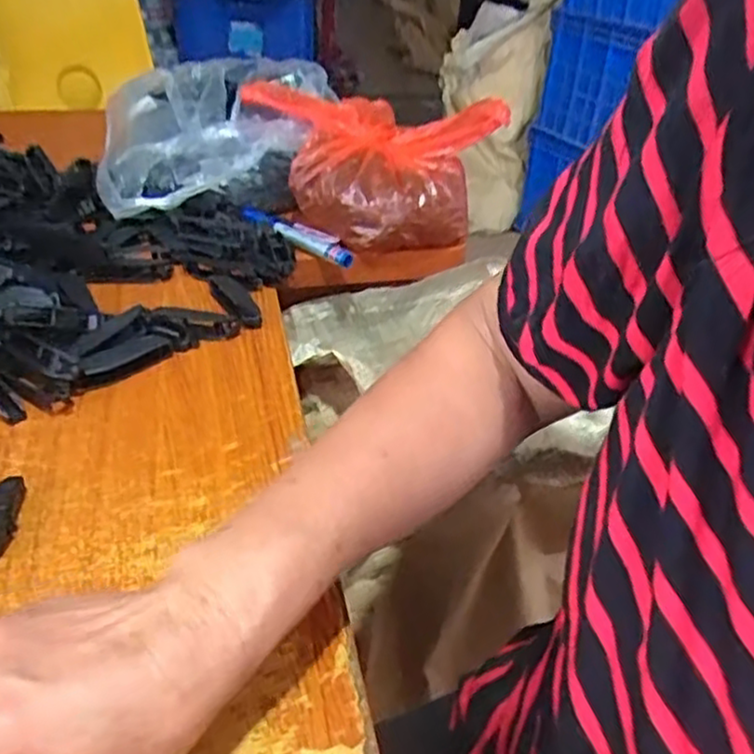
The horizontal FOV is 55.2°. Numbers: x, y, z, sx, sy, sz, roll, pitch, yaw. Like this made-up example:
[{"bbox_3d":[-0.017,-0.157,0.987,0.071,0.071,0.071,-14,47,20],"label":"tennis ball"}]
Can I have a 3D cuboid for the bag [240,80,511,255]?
[{"bbox_3d":[-0.009,-0.224,0.732,0.165,0.104,0.222,-21,43,-31],"label":"bag"}]

